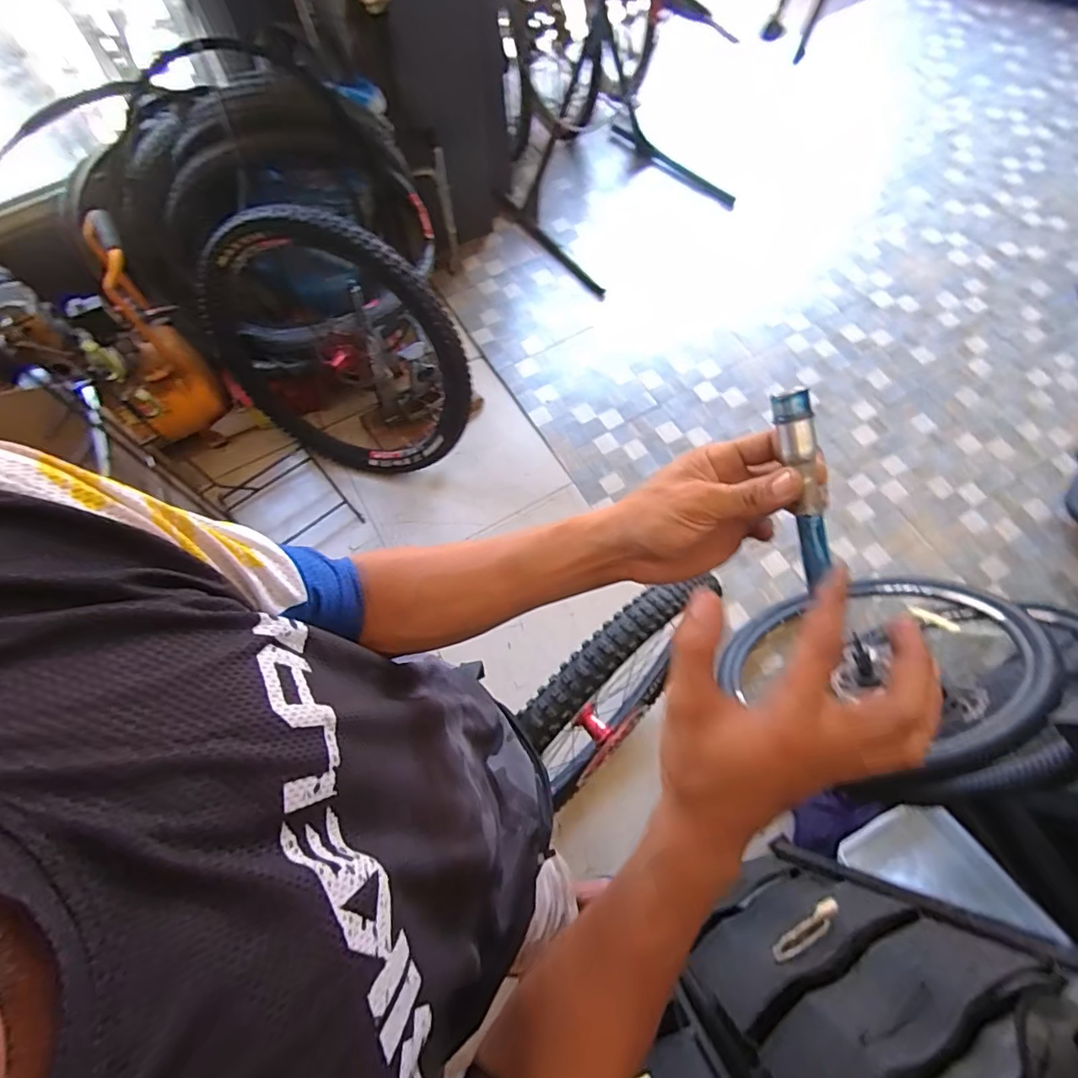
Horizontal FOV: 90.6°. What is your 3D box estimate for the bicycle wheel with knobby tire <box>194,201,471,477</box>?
[{"bbox_3d":[-0.531,-0.488,1.439,0.773,0.733,0.127,-5,47,25],"label":"bicycle wheel with knobby tire"}]

